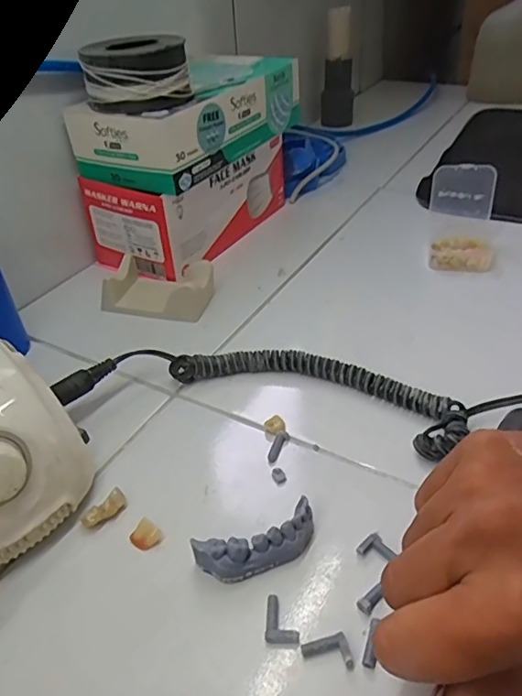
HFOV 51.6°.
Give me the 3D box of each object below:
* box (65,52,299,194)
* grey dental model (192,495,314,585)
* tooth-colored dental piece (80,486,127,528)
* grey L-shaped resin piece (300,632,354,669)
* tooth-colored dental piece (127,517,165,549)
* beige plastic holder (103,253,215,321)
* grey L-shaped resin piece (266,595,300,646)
[{"bbox_3d":[-0.060,-0.214,0.500,0.107,0.058,0.208,20,44,29],"label":"box"},{"bbox_3d":[-0.001,0.101,0.275,0.062,0.020,0.023,-16,40,-14],"label":"grey dental model"},{"bbox_3d":[-0.088,0.091,0.303,0.010,0.008,0.027,24,46,30],"label":"tooth-colored dental piece"},{"bbox_3d":[0.030,0.136,0.239,0.020,0.004,0.015,-13,40,-11],"label":"grey L-shaped resin piece"},{"bbox_3d":[-0.062,0.100,0.290,0.015,0.008,0.013,-30,46,-29],"label":"tooth-colored dental piece"},{"bbox_3d":[-0.087,-0.053,0.465,0.087,0.031,0.055,11,41,18],"label":"beige plastic holder"},{"bbox_3d":[0.010,0.127,0.253,0.016,0.004,0.022,0,39,4],"label":"grey L-shaped resin piece"}]

